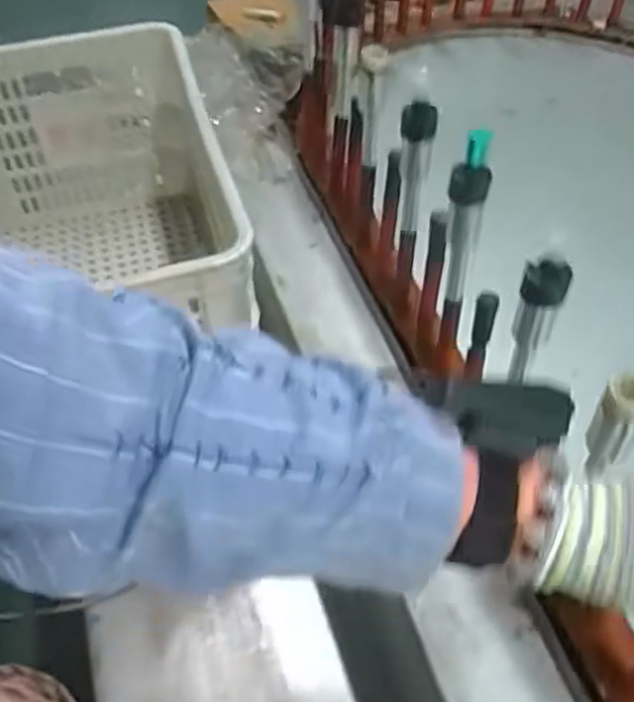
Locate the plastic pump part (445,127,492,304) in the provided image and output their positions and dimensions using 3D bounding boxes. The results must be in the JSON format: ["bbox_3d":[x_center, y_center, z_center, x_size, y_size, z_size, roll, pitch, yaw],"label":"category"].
[{"bbox_3d":[0.115,-0.103,0.568,0.028,0.169,0.031,10,49,9],"label":"plastic pump part"}]

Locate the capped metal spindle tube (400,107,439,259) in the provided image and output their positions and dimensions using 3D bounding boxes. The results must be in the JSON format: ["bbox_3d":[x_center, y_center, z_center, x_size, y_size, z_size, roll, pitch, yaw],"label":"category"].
[{"bbox_3d":[0.087,-0.150,0.660,0.024,0.161,0.028,-5,48,-5],"label":"capped metal spindle tube"}]

